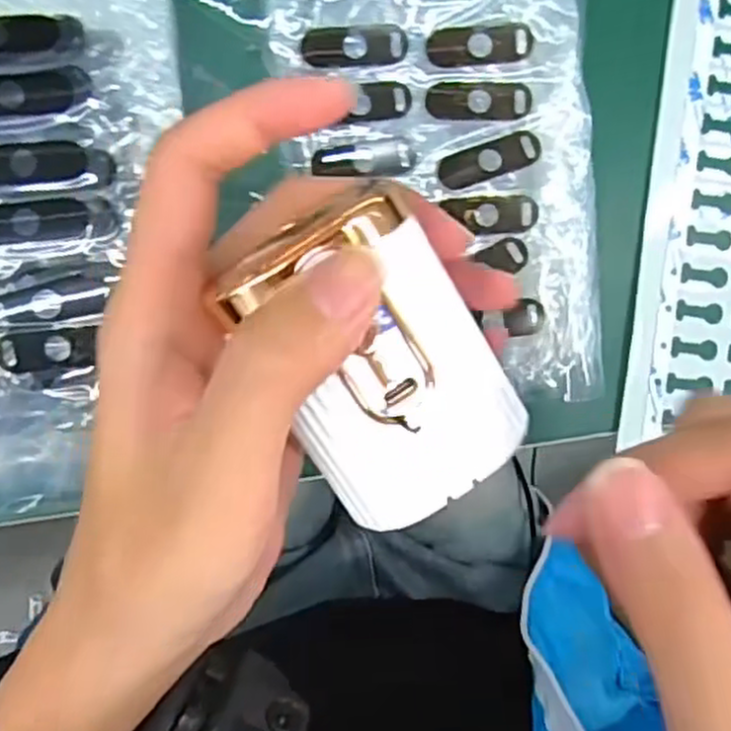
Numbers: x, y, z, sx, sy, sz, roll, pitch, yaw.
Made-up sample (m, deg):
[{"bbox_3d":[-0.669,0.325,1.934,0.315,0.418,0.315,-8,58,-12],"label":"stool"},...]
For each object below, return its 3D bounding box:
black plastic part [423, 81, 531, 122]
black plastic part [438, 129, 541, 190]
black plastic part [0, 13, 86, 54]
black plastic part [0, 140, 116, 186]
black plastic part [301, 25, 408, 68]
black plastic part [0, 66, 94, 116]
[{"bbox_3d":[0.044,-0.103,0.289,0.039,0.004,0.014,0,95,-8],"label":"black plastic part"},{"bbox_3d":[0.049,-0.081,0.295,0.040,0.004,0.014,-18,97,7],"label":"black plastic part"},{"bbox_3d":[-0.122,-0.114,0.259,0.047,0.009,0.013,-7,96,-7],"label":"black plastic part"},{"bbox_3d":[-0.112,-0.070,0.258,0.047,0.006,0.015,-3,95,-8],"label":"black plastic part"},{"bbox_3d":[-0.004,-0.122,0.288,0.039,0.006,0.015,-1,95,-8],"label":"black plastic part"},{"bbox_3d":[-0.117,-0.094,0.257,0.045,0.005,0.014,-8,96,-7],"label":"black plastic part"}]

